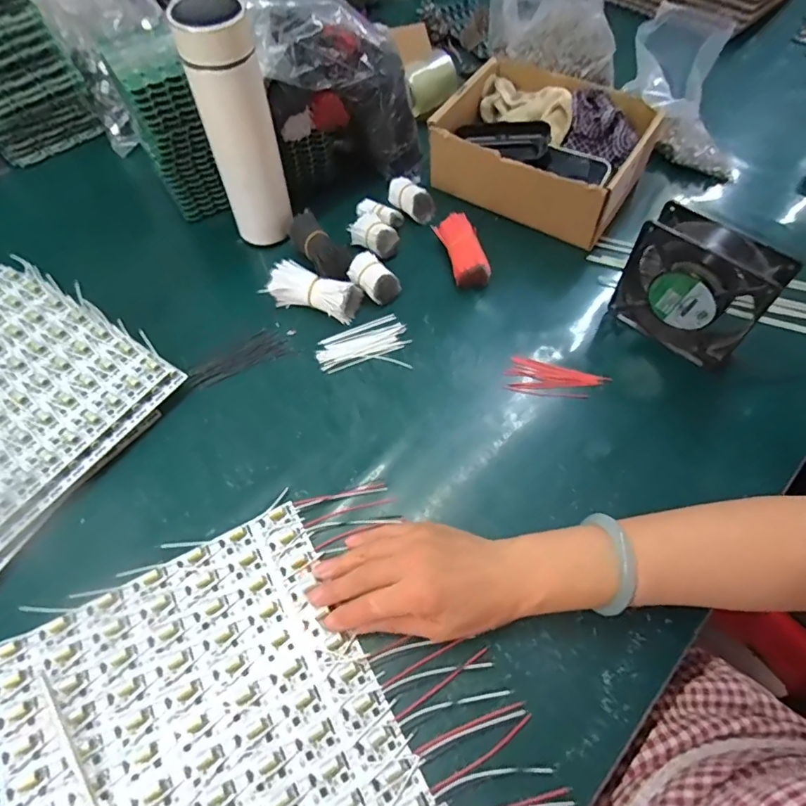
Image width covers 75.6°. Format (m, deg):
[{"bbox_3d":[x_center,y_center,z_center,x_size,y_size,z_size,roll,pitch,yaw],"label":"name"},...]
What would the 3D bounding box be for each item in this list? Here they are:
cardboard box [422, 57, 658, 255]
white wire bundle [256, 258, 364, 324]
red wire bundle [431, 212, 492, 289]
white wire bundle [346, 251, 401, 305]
[{"bbox_3d":[0.161,-0.301,0.614,0.222,0.082,0.174,30,62,15],"label":"cardboard box"},{"bbox_3d":[-0.094,-0.119,0.547,0.097,0.032,0.038,16,59,8],"label":"white wire bundle"},{"bbox_3d":[0.069,-0.169,0.577,0.043,0.026,0.090,-14,60,-11],"label":"red wire bundle"},{"bbox_3d":[-0.033,-0.133,0.557,0.057,0.026,0.032,40,65,20],"label":"white wire bundle"}]

